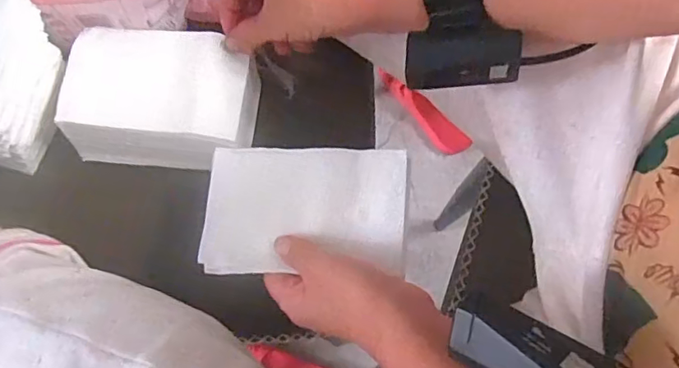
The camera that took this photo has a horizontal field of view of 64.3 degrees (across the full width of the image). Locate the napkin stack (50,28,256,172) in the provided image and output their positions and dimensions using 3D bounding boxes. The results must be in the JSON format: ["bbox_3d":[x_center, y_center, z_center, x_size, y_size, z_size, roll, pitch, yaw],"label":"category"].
[{"bbox_3d":[-0.141,-0.070,0.441,0.149,0.054,0.096,6,70,0],"label":"napkin stack"}]

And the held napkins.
[{"bbox_3d":[-0.024,0.017,0.376,0.137,0.009,0.087,1,78,9],"label":"held napkins"}]

